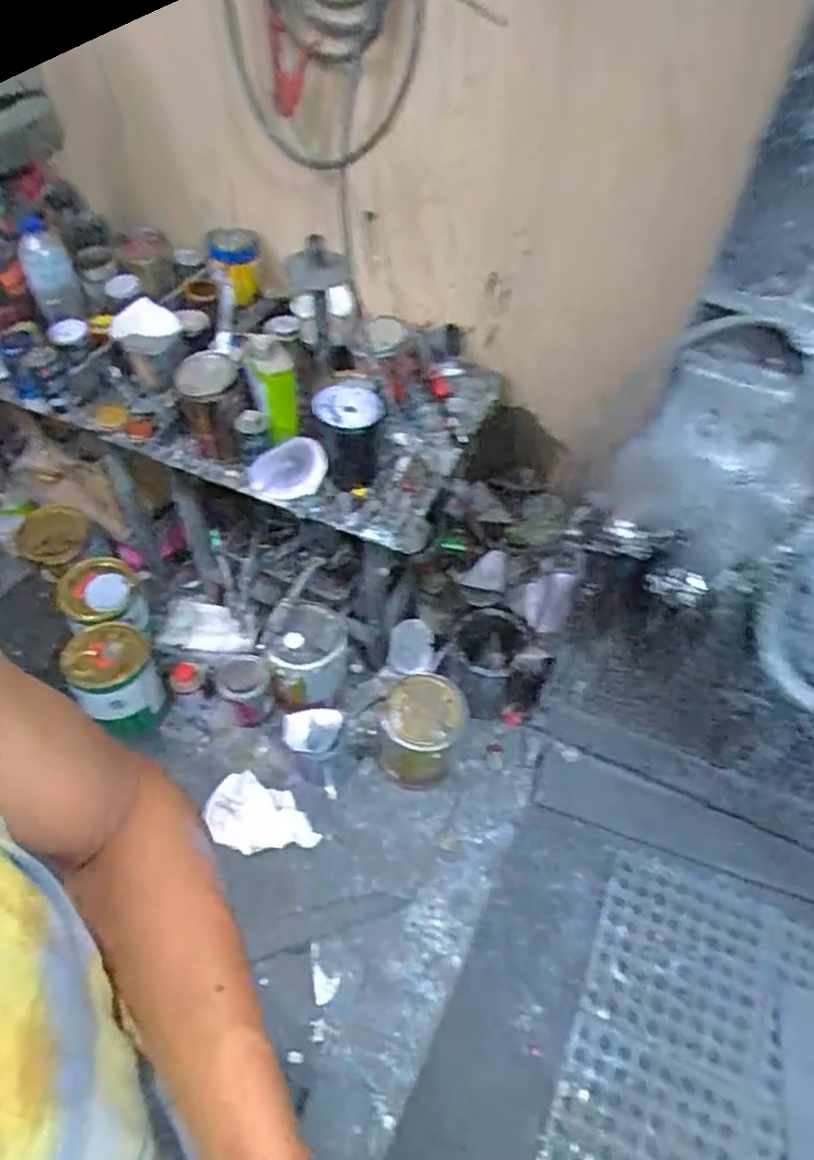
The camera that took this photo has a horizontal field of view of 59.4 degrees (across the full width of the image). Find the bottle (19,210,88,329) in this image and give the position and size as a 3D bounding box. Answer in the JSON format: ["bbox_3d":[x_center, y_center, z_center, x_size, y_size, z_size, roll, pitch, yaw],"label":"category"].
[{"bbox_3d":[-0.644,-0.558,1.285,0.083,0.180,0.089,-18,22,-13],"label":"bottle"}]

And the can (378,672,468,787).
[{"bbox_3d":[0.031,0.299,1.422,0.158,0.210,0.159,-2,56,4],"label":"can"}]

